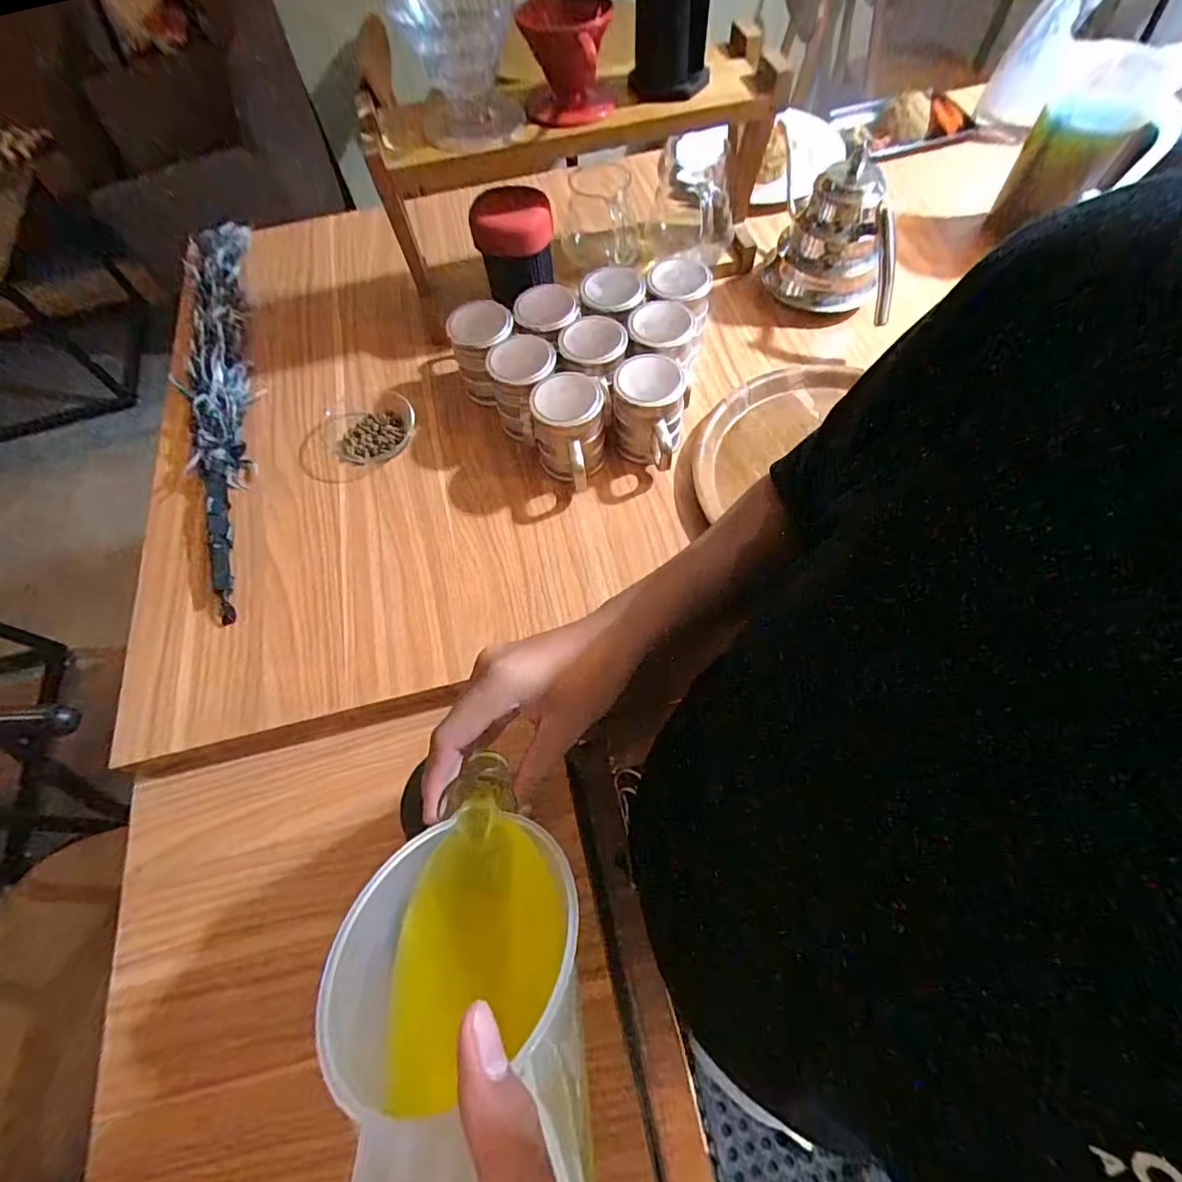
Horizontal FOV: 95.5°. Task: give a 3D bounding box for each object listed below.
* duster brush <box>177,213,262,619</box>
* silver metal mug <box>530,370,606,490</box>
[{"bbox_3d":[-0.455,-0.241,0.654,0.079,0.046,0.605,-15,65,-5],"label":"duster brush"},{"bbox_3d":[-0.022,-0.164,0.568,0.074,0.085,0.091,-3,64,1],"label":"silver metal mug"}]

